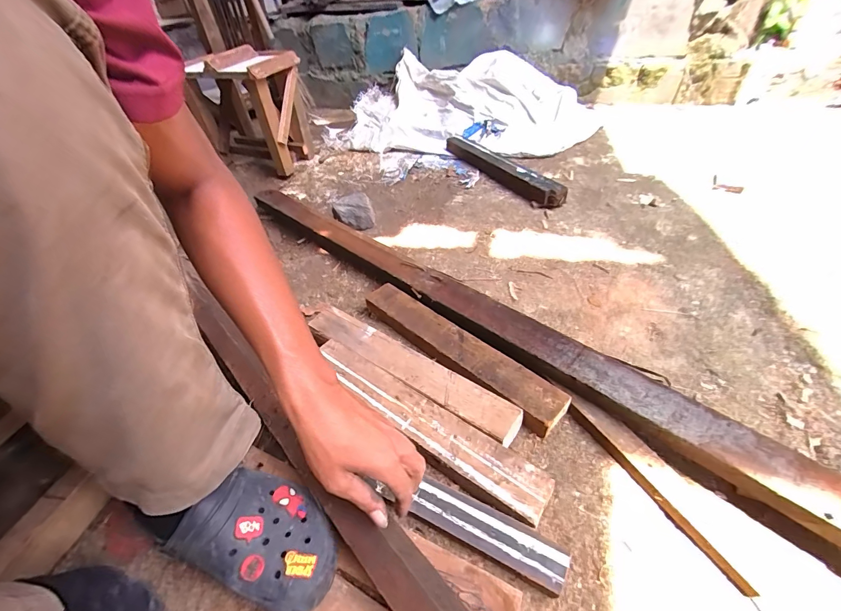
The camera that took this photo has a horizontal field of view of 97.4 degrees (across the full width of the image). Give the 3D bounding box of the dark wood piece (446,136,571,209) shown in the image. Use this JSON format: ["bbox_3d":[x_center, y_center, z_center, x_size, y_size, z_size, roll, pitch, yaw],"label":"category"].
[{"bbox_3d":[0.222,-0.396,1.058,0.056,0.051,0.485,-26,47,-18],"label":"dark wood piece"}]

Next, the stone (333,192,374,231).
[{"bbox_3d":[-0.171,-0.240,0.953,0.092,0.070,0.081,-15,45,-8],"label":"stone"}]

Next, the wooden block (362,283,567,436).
[{"bbox_3d":[0.053,0.074,0.615,0.071,0.044,0.385,-37,52,-27],"label":"wooden block"}]

